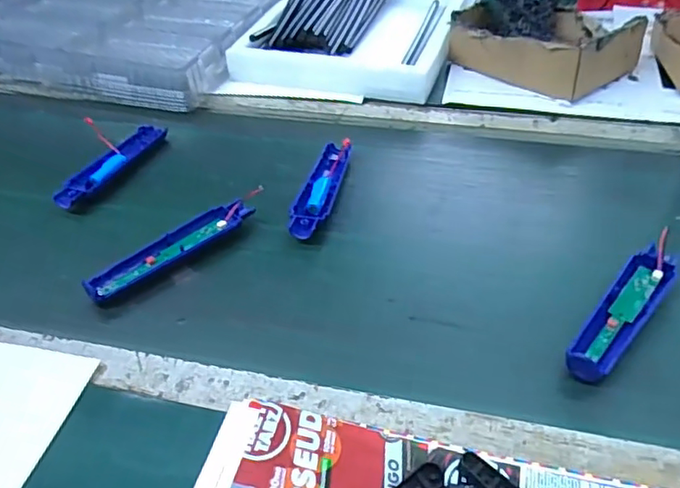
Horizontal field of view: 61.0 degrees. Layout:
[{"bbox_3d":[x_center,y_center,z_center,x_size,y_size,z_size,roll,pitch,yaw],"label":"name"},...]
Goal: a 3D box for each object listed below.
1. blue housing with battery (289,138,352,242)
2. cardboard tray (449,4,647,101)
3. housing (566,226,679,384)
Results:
[{"bbox_3d":[-0.019,-0.060,0.627,0.037,0.021,0.165,7,41,12],"label":"blue housing with battery"},{"bbox_3d":[0.291,-0.287,0.823,0.204,0.080,0.204,-30,47,-28],"label":"cardboard tray"},{"bbox_3d":[0.238,0.054,0.482,0.037,0.026,0.176,29,49,32],"label":"housing"}]

